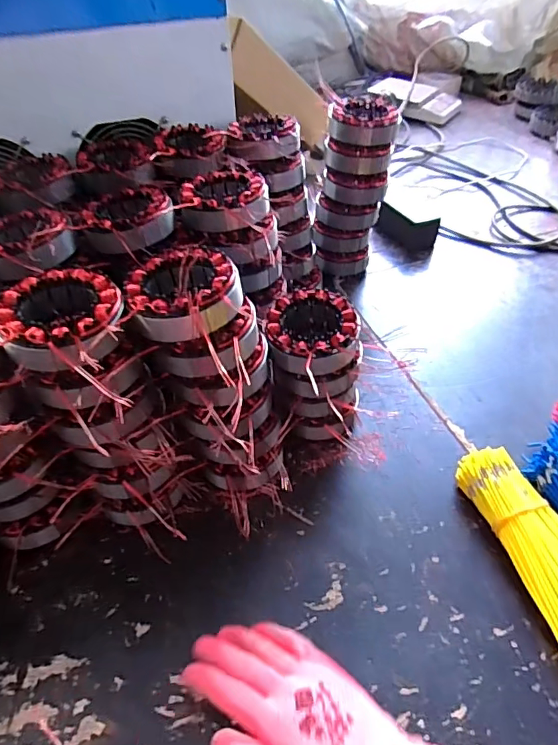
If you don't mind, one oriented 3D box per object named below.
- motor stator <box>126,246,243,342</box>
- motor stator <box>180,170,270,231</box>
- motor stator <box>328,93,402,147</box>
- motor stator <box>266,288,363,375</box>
[{"bbox_3d":[-0.073,-0.063,0.386,0.086,0.032,0.088,0,45,0],"label":"motor stator"},{"bbox_3d":[-0.054,-0.170,0.510,0.084,0.045,0.084,0,45,0],"label":"motor stator"},{"bbox_3d":[0.109,-0.323,0.639,0.088,0.035,0.088,5,45,5],"label":"motor stator"},{"bbox_3d":[0.030,-0.035,0.464,0.086,0.037,0.085,0,45,0],"label":"motor stator"}]

